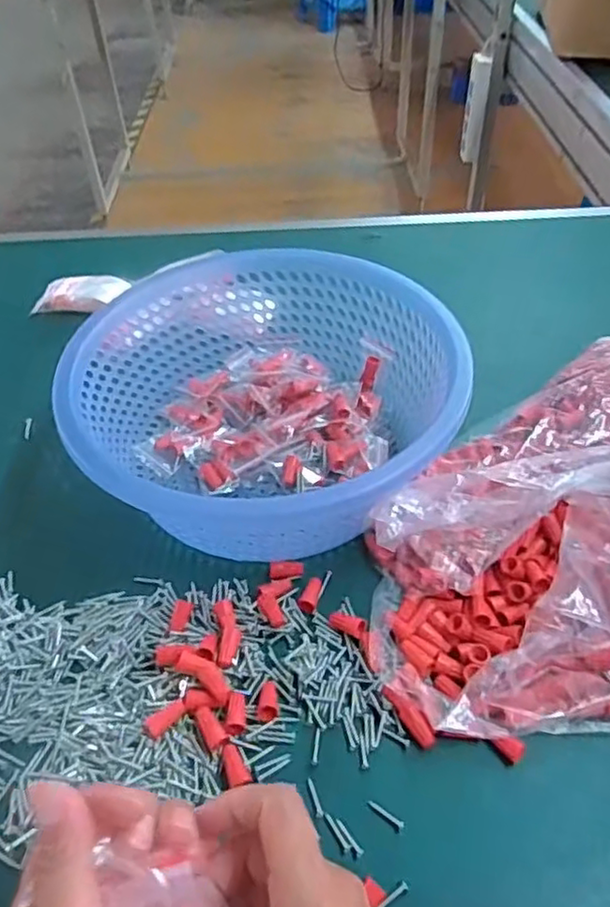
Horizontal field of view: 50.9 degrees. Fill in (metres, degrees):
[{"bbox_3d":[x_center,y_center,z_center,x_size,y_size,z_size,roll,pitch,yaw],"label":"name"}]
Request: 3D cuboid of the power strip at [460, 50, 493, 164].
[{"bbox_3d":[0.401,-0.807,1.508,0.045,0.221,0.043,8,48,11],"label":"power strip"}]

